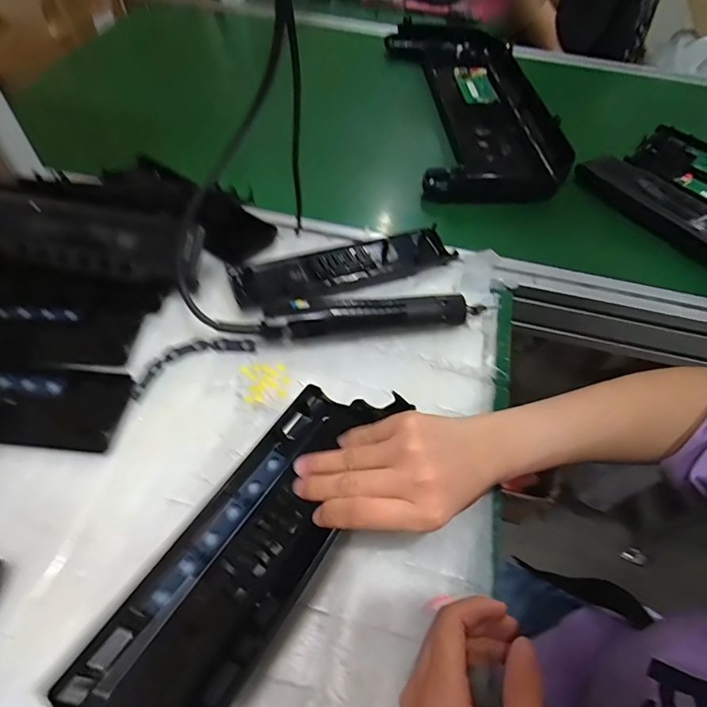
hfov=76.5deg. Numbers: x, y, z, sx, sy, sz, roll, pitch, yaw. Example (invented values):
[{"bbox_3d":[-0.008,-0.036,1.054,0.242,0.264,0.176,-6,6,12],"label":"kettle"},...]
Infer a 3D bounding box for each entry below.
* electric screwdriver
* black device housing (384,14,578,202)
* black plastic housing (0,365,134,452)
[{"bbox_3d":[0.030,-0.033,0.434,0.192,0.033,0.027,-5,55,-9],"label":"electric screwdriver"},{"bbox_3d":[0.185,-0.416,0.737,0.210,0.079,0.423,0,54,-3],"label":"black device housing"},{"bbox_3d":[-0.314,0.037,0.374,0.241,0.016,0.069,6,54,-1],"label":"black plastic housing"}]

